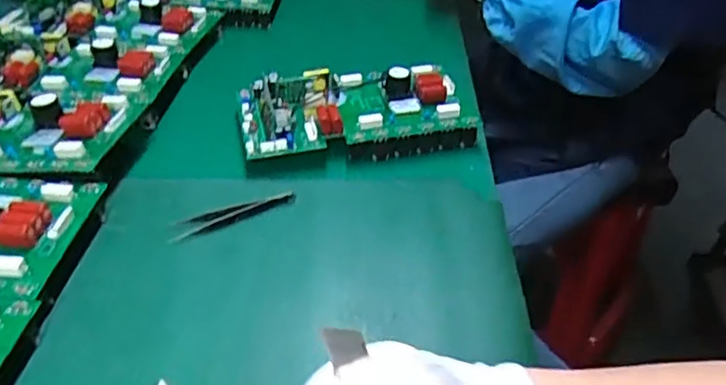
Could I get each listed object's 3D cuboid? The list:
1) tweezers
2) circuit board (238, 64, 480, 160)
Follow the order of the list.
[{"bbox_3d":[-0.109,0.019,0.531,0.108,0.011,0.024,-13,41,-19],"label":"tweezers"},{"bbox_3d":[-0.008,-0.091,0.636,0.232,0.050,0.120,-7,40,-13],"label":"circuit board"}]

